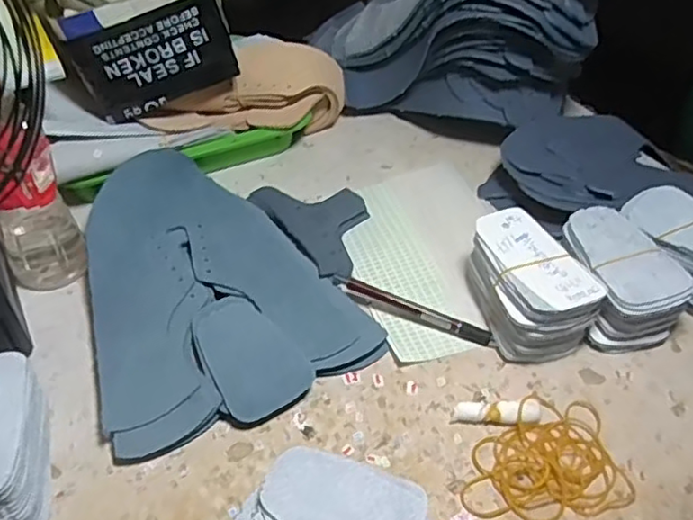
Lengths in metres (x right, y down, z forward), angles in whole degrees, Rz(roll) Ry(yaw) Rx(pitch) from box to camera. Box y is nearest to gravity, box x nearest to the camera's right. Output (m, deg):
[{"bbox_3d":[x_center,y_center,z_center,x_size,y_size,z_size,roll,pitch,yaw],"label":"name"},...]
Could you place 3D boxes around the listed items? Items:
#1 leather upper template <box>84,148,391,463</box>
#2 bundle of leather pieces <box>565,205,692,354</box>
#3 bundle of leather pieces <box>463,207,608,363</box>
[{"bbox_3d":[-0.120,0.017,0.496,0.197,0.038,0.254,-25,53,-24],"label":"leather upper template"},{"bbox_3d":[0.215,0.014,0.499,0.072,0.063,0.106,-8,48,-11],"label":"bundle of leather pieces"},{"bbox_3d":[0.137,0.019,0.487,0.070,0.063,0.103,-16,50,-17],"label":"bundle of leather pieces"}]

